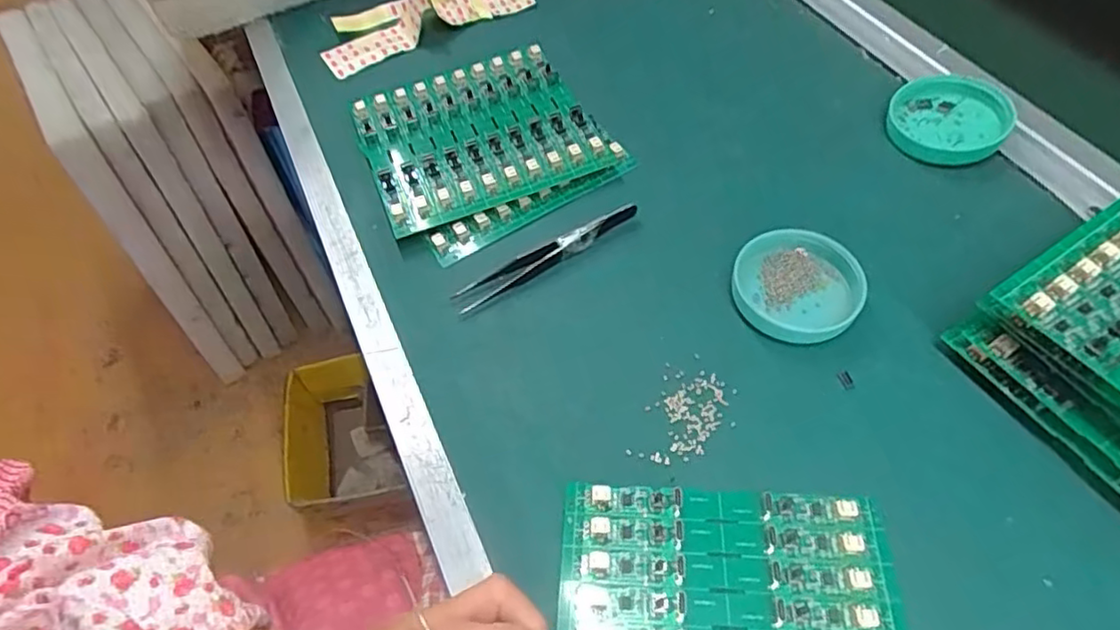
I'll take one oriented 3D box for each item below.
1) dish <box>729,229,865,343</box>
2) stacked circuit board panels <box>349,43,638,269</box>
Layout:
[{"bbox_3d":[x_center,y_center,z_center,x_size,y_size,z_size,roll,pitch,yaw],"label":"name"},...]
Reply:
[{"bbox_3d":[0.127,-0.019,0.335,0.064,0.021,0.070,-2,57,4],"label":"dish"},{"bbox_3d":[-0.052,-0.113,0.409,0.147,0.025,0.144,-30,59,-14],"label":"stacked circuit board panels"}]

